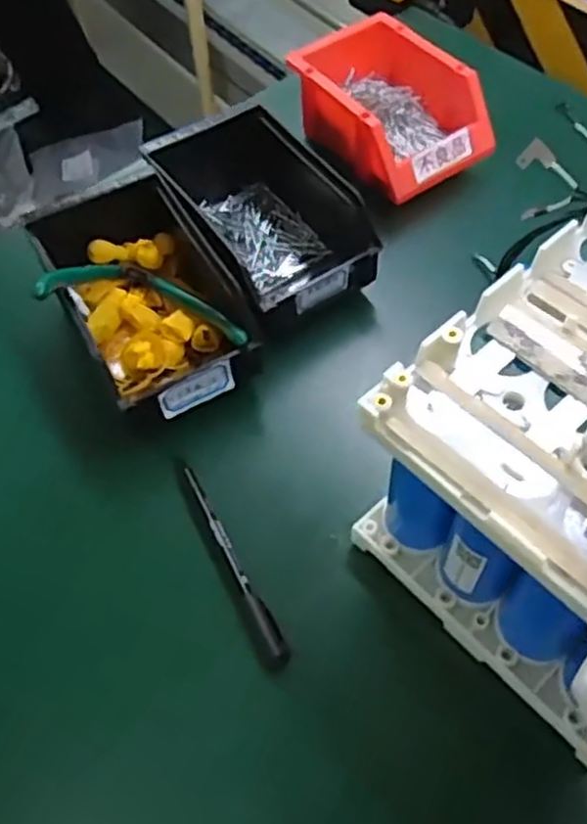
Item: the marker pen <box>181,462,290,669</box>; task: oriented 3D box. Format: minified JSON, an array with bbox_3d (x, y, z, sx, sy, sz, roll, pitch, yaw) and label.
[{"bbox_3d":[-0.039,0.088,0.439,0.016,0.009,0.139,-25,59,-12],"label":"marker pen"}]

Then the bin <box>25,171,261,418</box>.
[{"bbox_3d":[-0.108,-0.086,0.517,0.112,0.073,0.187,-22,59,-10],"label":"bin"}]

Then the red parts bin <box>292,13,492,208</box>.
[{"bbox_3d":[0.072,-0.261,0.623,0.120,0.067,0.178,-35,62,-18],"label":"red parts bin"}]

